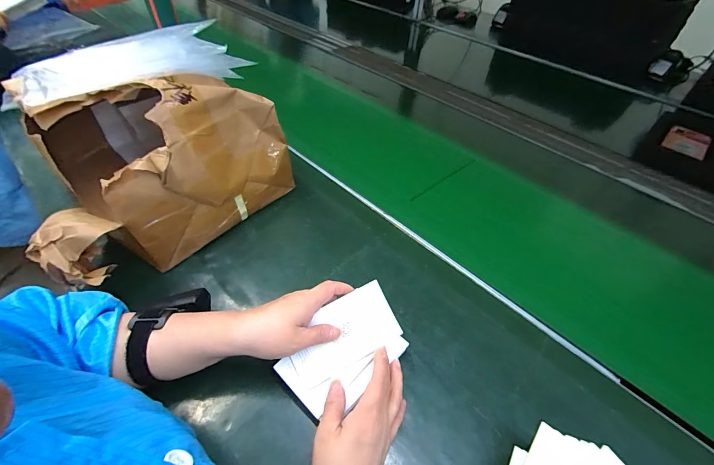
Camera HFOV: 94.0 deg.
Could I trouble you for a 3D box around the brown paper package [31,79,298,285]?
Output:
[{"bbox_3d":[-0.274,-0.092,0.452,0.179,0.192,0.310,31,53,23],"label":"brown paper package"}]

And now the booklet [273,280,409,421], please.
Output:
[{"bbox_3d":[-0.011,0.121,0.354,0.132,0.008,0.086,-37,81,-20],"label":"booklet"}]

